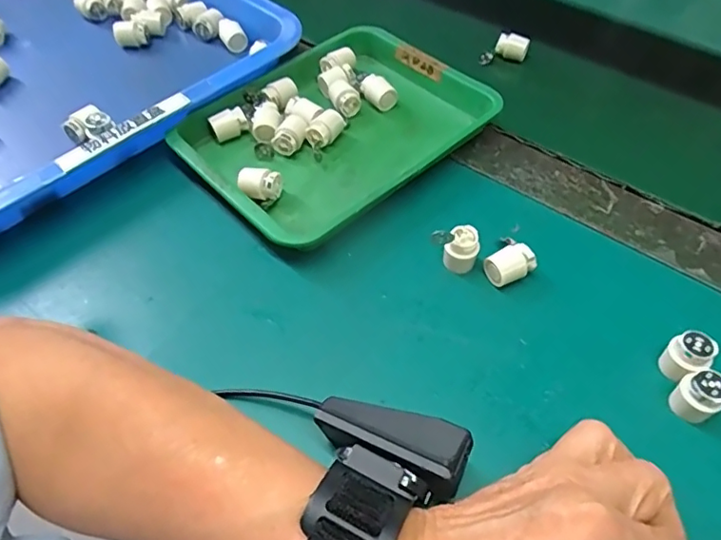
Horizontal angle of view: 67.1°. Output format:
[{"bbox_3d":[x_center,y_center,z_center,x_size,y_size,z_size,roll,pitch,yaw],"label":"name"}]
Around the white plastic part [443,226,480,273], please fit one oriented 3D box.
[{"bbox_3d":[0.064,-0.012,0.343,0.020,0.027,0.018,12,54,11],"label":"white plastic part"}]

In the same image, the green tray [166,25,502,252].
[{"bbox_3d":[-0.017,-0.107,0.417,0.216,0.030,0.162,-37,60,-24],"label":"green tray"}]

